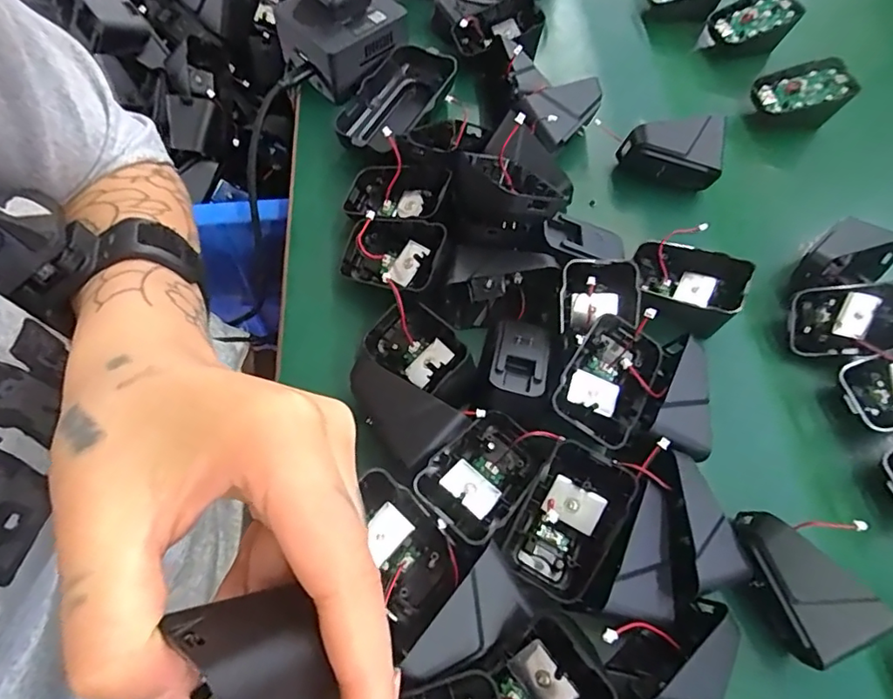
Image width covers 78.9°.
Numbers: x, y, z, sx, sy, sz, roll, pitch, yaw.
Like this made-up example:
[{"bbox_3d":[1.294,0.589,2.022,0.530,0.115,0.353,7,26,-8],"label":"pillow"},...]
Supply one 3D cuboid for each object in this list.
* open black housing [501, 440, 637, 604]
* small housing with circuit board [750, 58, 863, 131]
[{"bbox_3d":[0.060,0.085,0.268,0.044,0.031,0.066,30,65,9],"label":"open black housing"},{"bbox_3d":[0.291,-0.207,0.442,0.068,0.027,0.042,-8,64,-2],"label":"small housing with circuit board"}]

